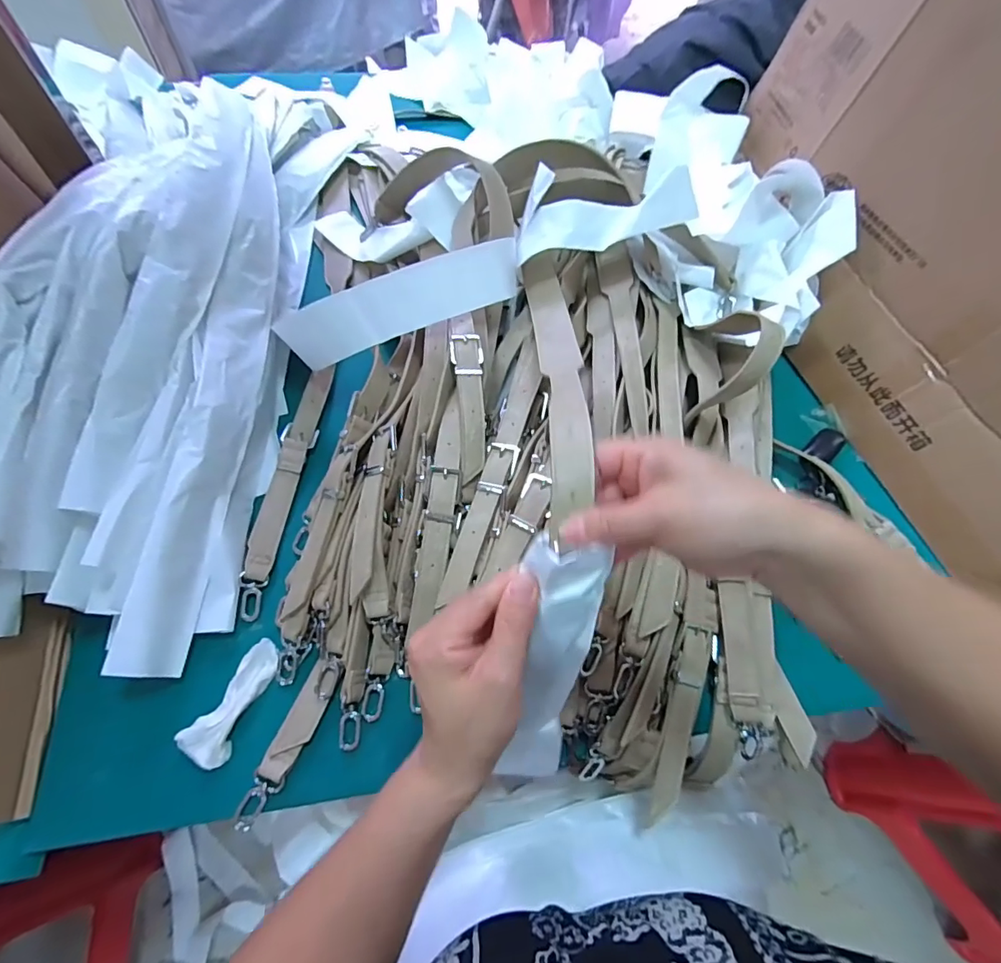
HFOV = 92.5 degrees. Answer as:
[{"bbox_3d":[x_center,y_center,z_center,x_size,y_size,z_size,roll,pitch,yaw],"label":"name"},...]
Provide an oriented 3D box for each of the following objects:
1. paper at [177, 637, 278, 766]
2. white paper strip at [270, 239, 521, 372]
[{"bbox_3d":[-0.221,0.179,0.396,0.037,0.015,0.095,19,63,7],"label":"paper"},{"bbox_3d":[-0.101,-0.191,0.515,0.268,0.074,0.071,-15,64,-11],"label":"white paper strip"}]

